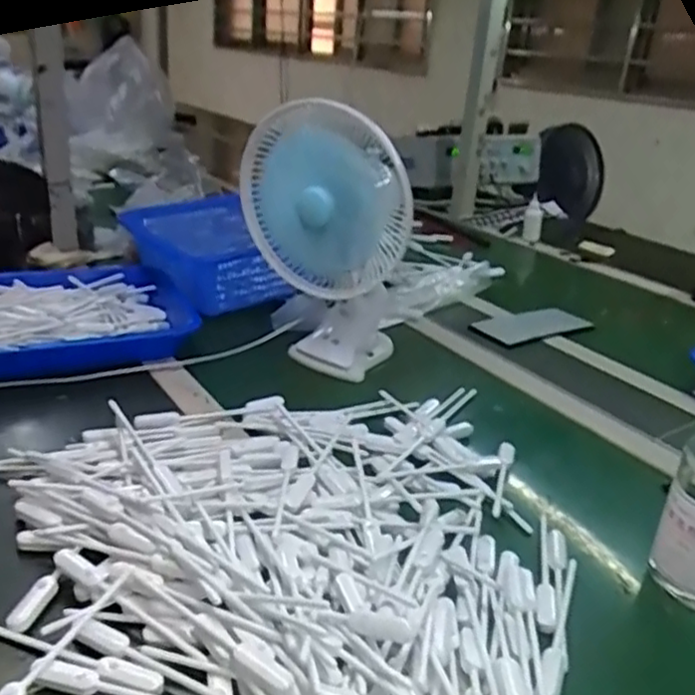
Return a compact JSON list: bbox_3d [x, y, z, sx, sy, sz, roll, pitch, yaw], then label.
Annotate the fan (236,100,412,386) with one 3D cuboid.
[{"bbox_3d":[-0.030,-0.131,0.840,0.189,0.284,0.168,2,25,-6],"label":"fan"}]

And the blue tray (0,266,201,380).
[{"bbox_3d":[-0.402,-0.037,0.906,0.391,0.048,0.304,-9,28,-27],"label":"blue tray"}]

